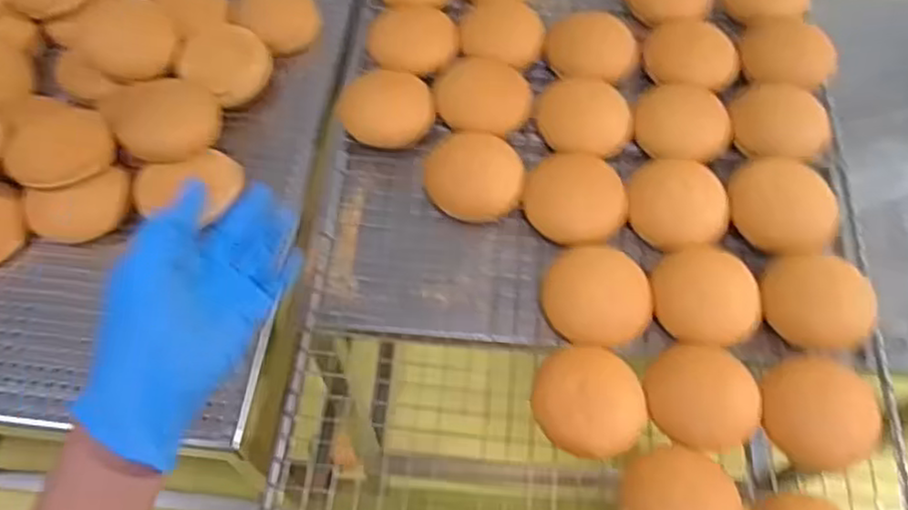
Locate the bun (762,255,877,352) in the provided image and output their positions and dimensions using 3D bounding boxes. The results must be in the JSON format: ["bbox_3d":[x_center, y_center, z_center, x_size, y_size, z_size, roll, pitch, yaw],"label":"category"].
[{"bbox_3d":[0.339,0.044,0.641,0.084,0.045,0.078,1,61,-1],"label":"bun"}]

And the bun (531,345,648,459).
[{"bbox_3d":[0.115,0.126,0.587,0.093,0.037,0.085,1,61,-1],"label":"bun"}]

